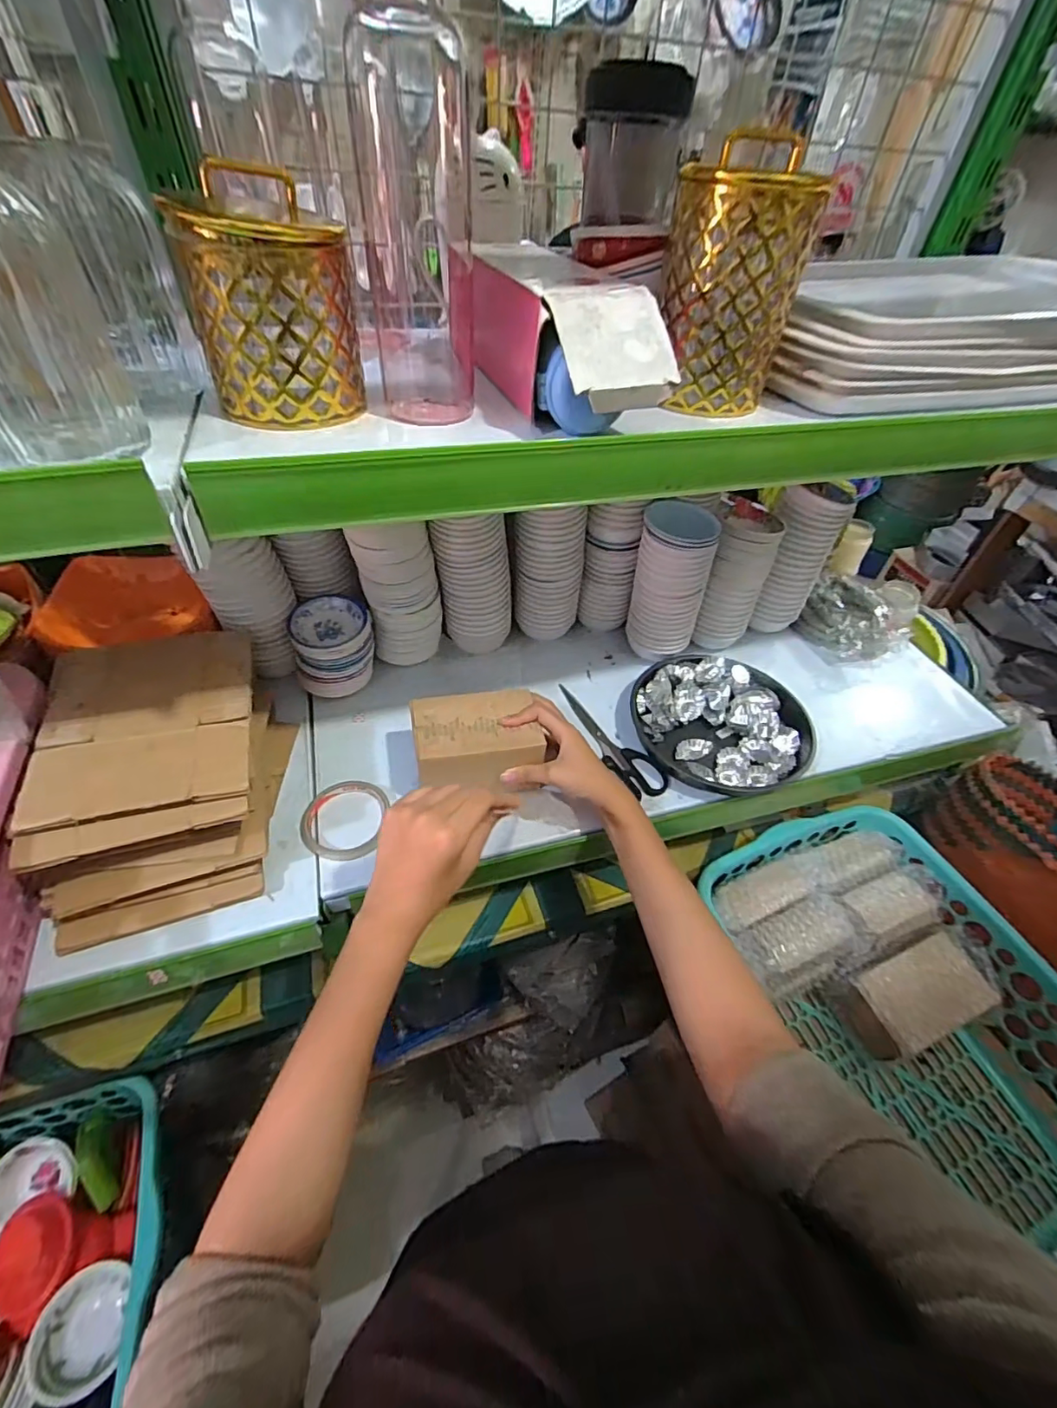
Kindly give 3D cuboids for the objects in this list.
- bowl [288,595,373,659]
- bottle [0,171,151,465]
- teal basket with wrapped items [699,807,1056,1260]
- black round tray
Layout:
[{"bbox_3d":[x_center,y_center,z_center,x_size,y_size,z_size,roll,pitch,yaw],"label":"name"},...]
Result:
[{"bbox_3d":[-0.233,-0.092,0.631,0.090,0.029,0.081,-11,50,-15],"label":"bowl"},{"bbox_3d":[-0.268,-0.216,0.271,0.074,0.185,0.076,-17,52,-20],"label":"bottle"},{"bbox_3d":[0.414,0.355,0.592,0.296,0.141,0.455,-16,51,-19],"label":"teal basket with wrapped items"},{"bbox_3d":[0.237,0.022,0.661,0.213,0.034,0.191,8,48,2],"label":"black round tray"}]

